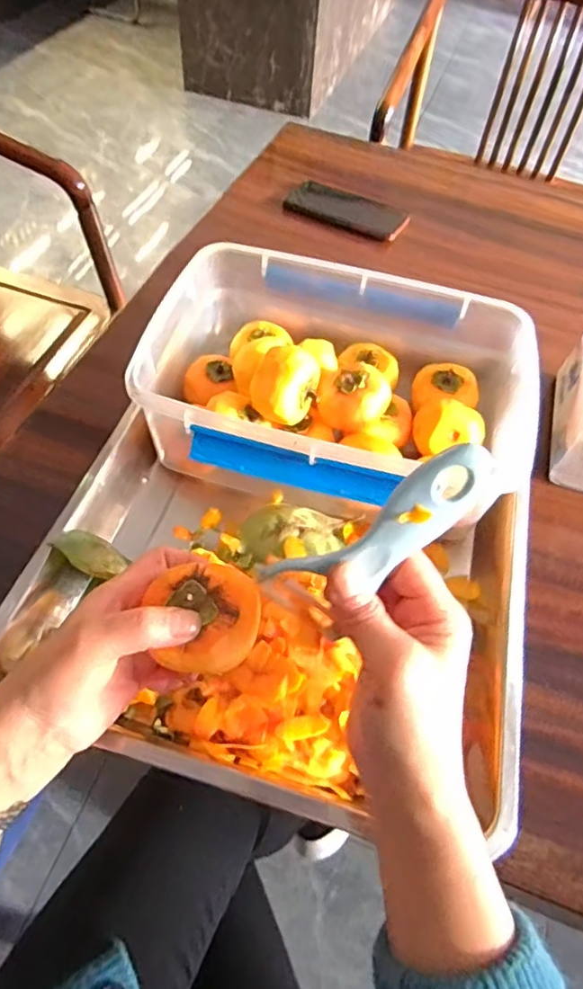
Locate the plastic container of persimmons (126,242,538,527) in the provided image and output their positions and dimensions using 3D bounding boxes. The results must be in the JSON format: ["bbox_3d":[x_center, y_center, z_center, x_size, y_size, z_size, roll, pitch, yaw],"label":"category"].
[{"bbox_3d":[0.039,-0.100,0.500,0.308,0.098,0.250,13,56,5],"label":"plastic container of persimmons"}]

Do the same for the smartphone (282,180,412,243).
[{"bbox_3d":[0.079,-0.397,0.790,0.168,0.010,0.086,23,58,12],"label":"smartphone"}]

